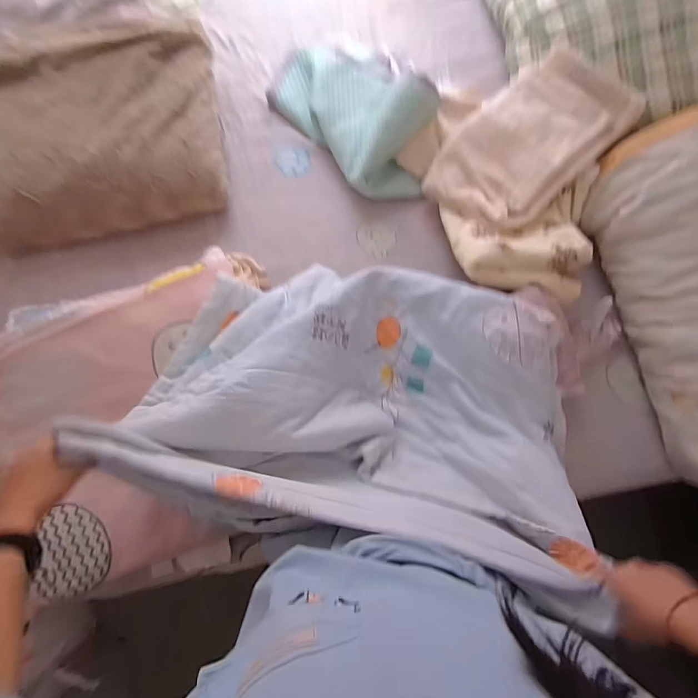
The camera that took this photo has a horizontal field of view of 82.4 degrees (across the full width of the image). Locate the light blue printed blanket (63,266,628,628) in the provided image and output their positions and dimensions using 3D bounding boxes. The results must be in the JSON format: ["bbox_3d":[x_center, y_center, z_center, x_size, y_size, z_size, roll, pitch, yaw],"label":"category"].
[{"bbox_3d":[0.037,0.056,0.692,0.713,0.316,0.485,12,80,4],"label":"light blue printed blanket"}]

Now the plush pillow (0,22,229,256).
[{"bbox_3d":[-0.612,-0.538,0.969,0.581,0.126,0.520,-10,79,-1],"label":"plush pillow"}]

